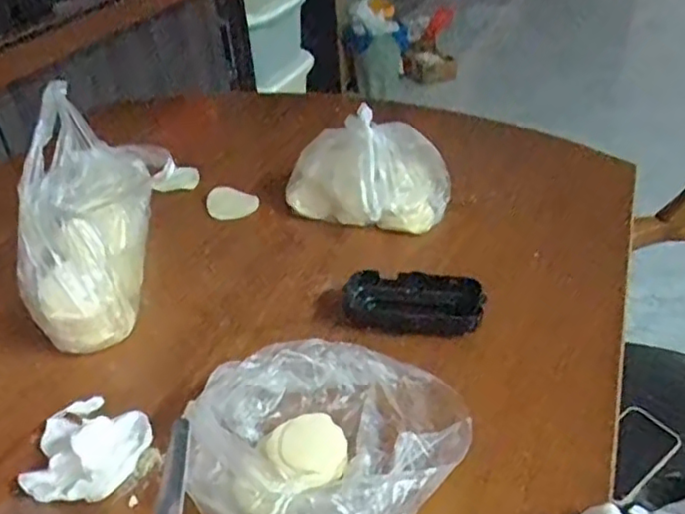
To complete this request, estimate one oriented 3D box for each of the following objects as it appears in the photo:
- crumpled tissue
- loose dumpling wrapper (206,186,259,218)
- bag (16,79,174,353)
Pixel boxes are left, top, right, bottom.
[{"bbox_3d":[-0.174,0.120,0.424,0.077,0.029,0.077,12,39,21],"label":"crumpled tissue"},{"bbox_3d":[-0.117,-0.059,0.688,0.054,0.008,0.052,-8,36,-5],"label":"loose dumpling wrapper"},{"bbox_3d":[-0.204,-0.042,0.543,0.083,0.152,0.204,-3,36,2],"label":"bag"}]

